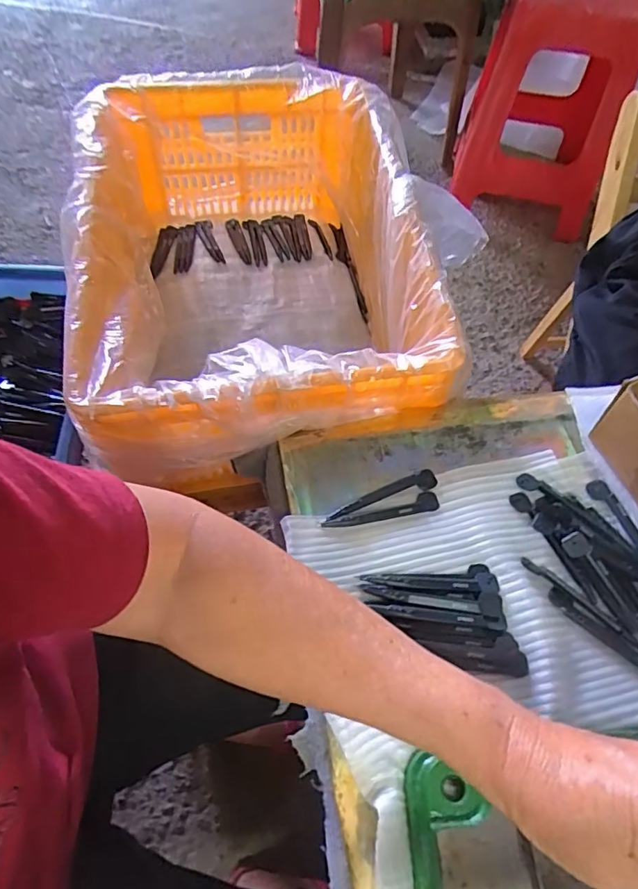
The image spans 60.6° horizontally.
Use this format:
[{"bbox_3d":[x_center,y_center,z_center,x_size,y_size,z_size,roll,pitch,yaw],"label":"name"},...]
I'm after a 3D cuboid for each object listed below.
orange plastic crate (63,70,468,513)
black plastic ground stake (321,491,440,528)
[{"bbox_3d":[-0.076,-0.193,0.642,0.349,0.215,0.498,-7,60,-7],"label":"orange plastic crate"},{"bbox_3d":[0.051,0.053,0.439,0.098,0.007,0.016,-11,60,-9],"label":"black plastic ground stake"}]

